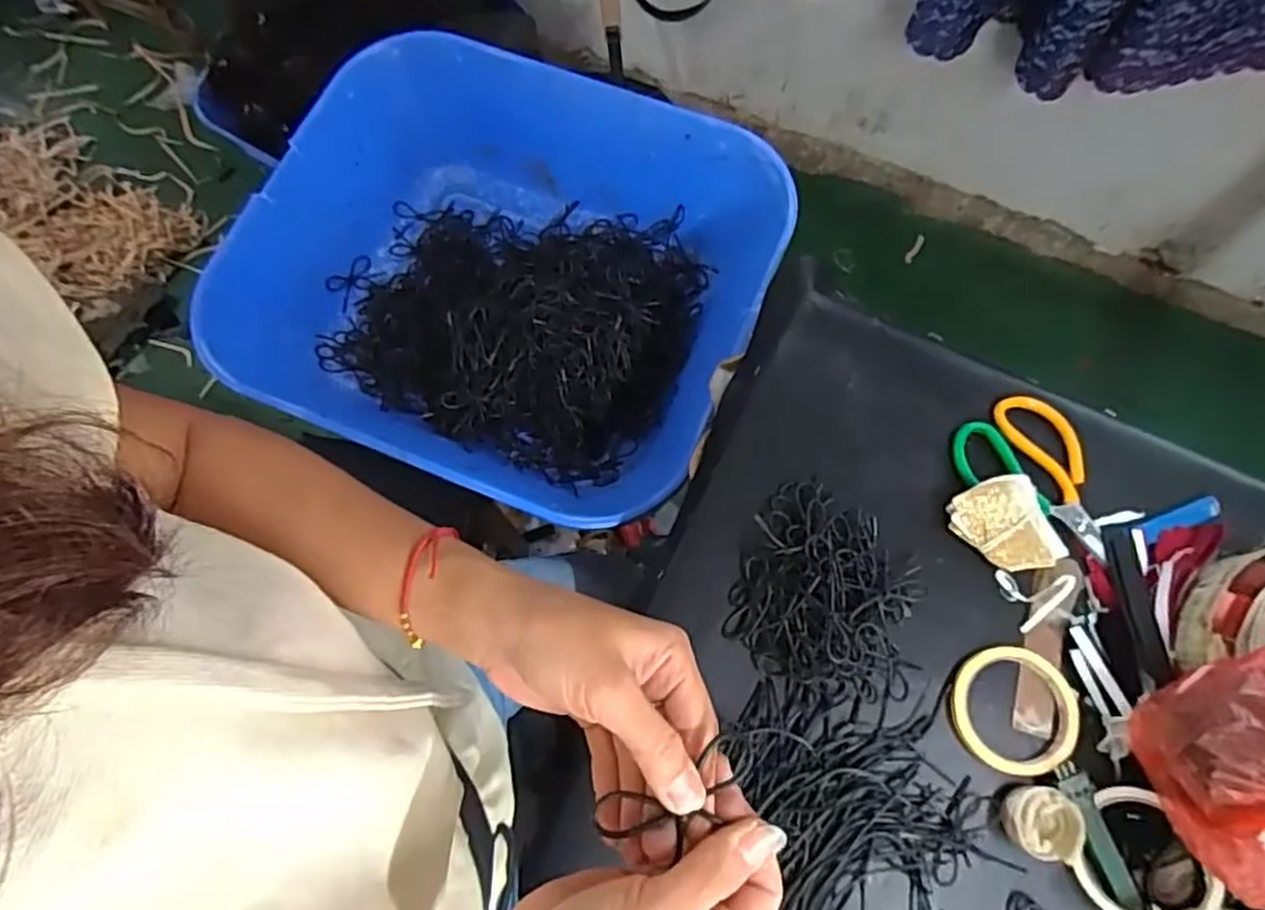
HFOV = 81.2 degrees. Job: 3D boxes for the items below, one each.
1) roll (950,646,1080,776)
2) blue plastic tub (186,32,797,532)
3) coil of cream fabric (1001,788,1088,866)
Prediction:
[{"bbox_3d":[0.299,0.200,0.579,0.093,0.012,0.093,0,71,1],"label":"roll"},{"bbox_3d":[-0.145,-0.228,0.916,0.587,0.163,0.464,23,73,8],"label":"blue plastic tub"},{"bbox_3d":[0.300,0.270,0.545,0.049,0.030,0.048,0,71,1],"label":"coil of cream fabric"}]

